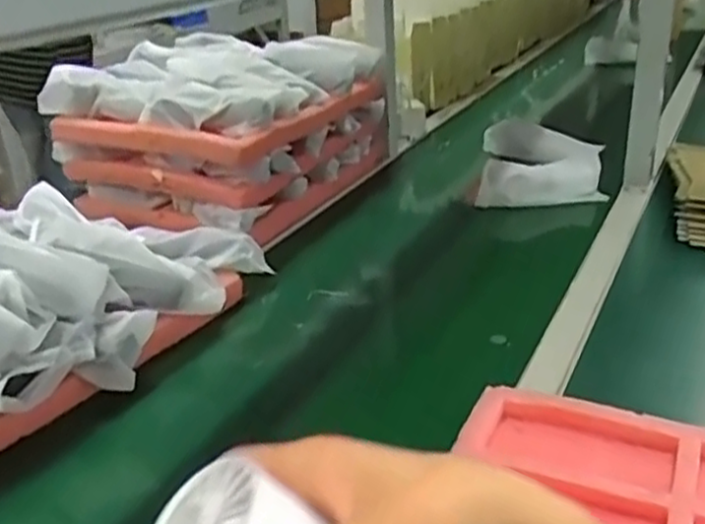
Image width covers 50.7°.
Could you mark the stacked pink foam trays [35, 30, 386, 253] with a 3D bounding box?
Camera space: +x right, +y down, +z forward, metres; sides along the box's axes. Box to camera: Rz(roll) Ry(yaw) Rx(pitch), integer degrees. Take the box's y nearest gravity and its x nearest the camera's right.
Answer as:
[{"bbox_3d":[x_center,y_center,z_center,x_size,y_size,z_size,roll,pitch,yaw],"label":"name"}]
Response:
[{"bbox_3d":[-0.183,-0.206,1.119,0.333,0.210,0.374,14,30,32],"label":"stacked pink foam trays"}]

